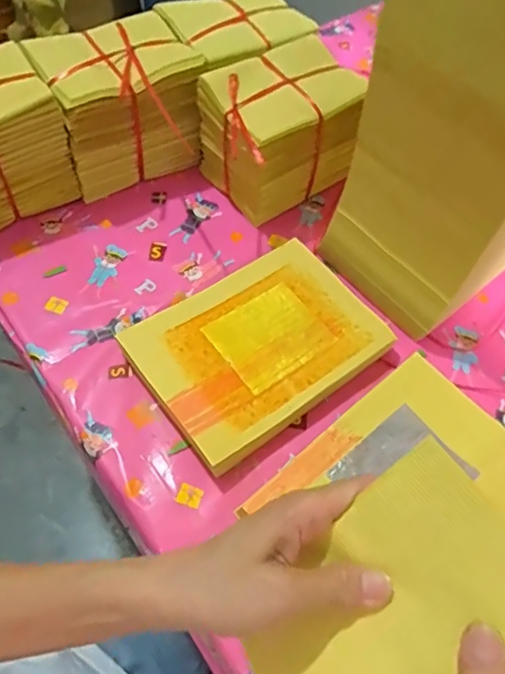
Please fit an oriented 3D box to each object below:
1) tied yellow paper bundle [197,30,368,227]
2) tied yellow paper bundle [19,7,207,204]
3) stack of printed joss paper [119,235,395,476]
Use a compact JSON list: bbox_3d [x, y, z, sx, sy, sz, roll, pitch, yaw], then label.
[{"bbox_3d":[0.026,-0.234,0.636,0.153,0.134,0.124,-29,64,-20],"label":"tied yellow paper bundle"},{"bbox_3d":[-0.150,-0.263,0.633,0.162,0.146,0.125,-24,63,-18],"label":"tied yellow paper bundle"},{"bbox_3d":[0.006,0.007,0.540,0.227,0.033,0.160,-32,65,-22],"label":"stack of printed joss paper"}]

